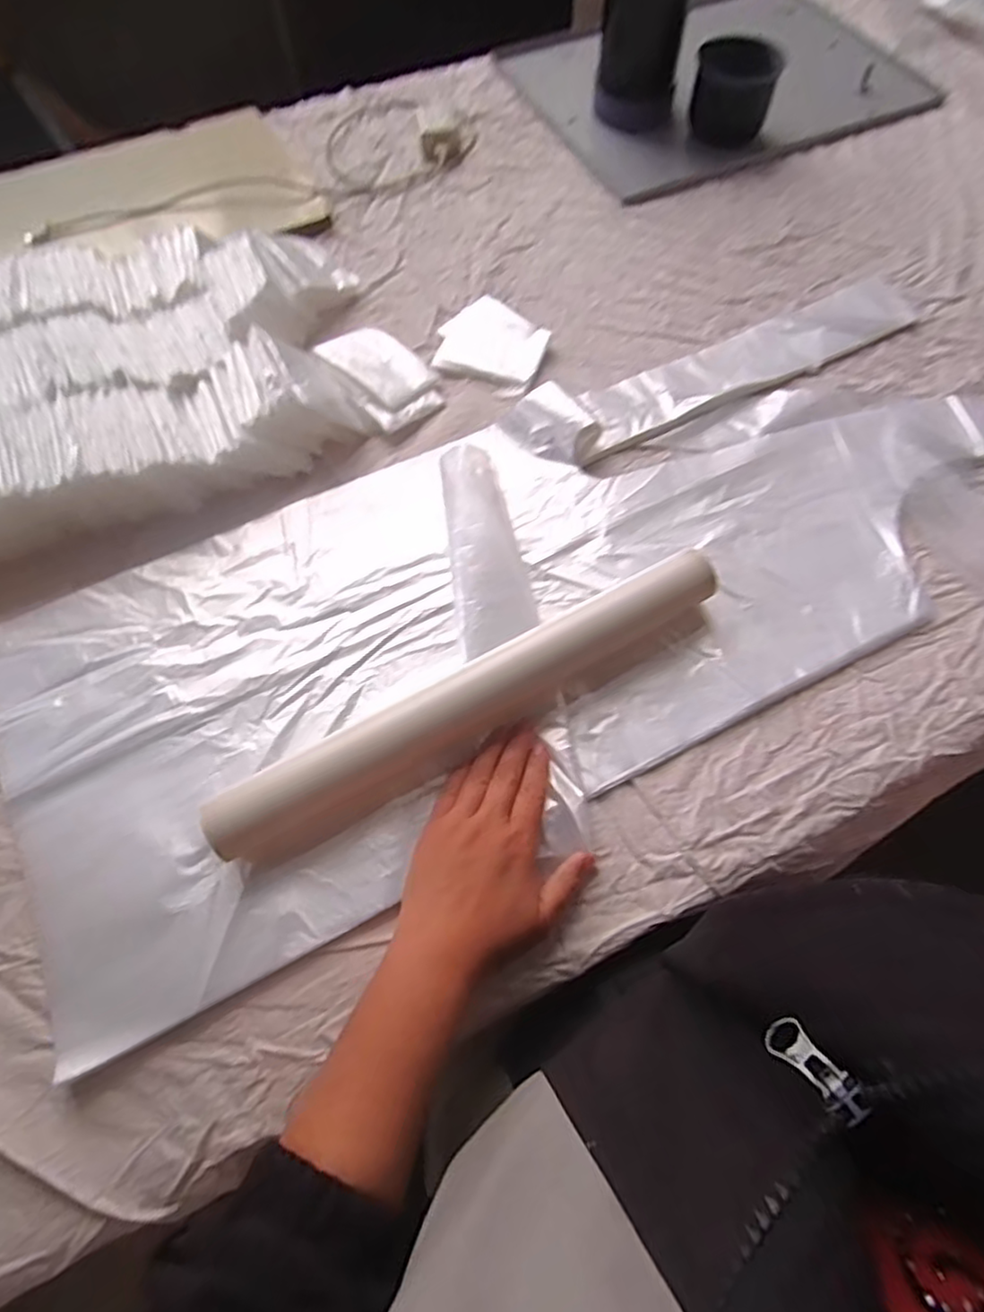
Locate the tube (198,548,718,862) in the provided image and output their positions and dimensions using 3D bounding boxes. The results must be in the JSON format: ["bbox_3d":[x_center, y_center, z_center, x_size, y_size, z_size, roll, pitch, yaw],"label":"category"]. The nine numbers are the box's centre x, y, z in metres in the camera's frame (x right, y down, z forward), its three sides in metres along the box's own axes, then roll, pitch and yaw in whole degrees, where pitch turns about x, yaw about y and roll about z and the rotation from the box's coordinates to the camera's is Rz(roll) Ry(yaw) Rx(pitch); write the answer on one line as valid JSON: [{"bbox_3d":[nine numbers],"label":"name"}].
[{"bbox_3d":[-0.011,0.019,0.435,0.352,0.045,0.047,-28,68,-11],"label":"tube"}]

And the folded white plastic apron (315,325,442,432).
[{"bbox_3d":[-0.094,-0.247,0.580,0.072,0.025,0.102,-38,70,-15],"label":"folded white plastic apron"}]

